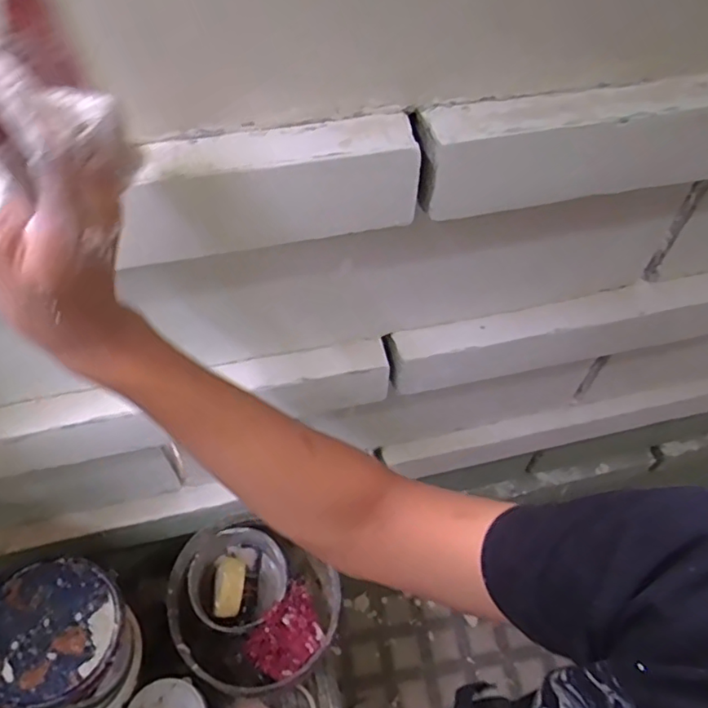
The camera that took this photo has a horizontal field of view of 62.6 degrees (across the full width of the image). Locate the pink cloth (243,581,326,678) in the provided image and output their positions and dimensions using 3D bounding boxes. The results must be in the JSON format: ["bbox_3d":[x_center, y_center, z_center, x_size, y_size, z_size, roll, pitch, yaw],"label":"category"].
[{"bbox_3d":[-0.095,0.417,0.864,0.085,0.049,0.121,37,62,21],"label":"pink cloth"}]

